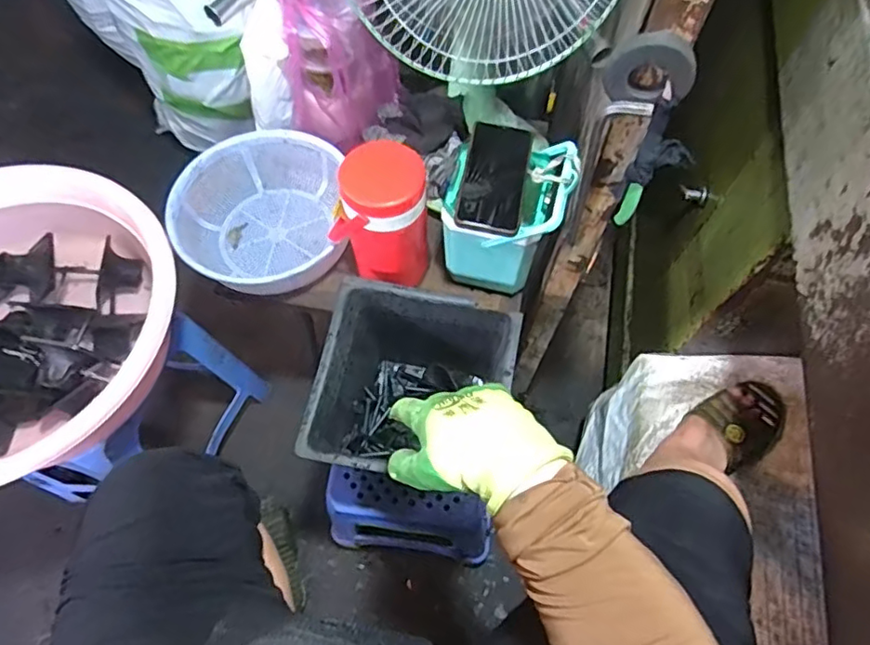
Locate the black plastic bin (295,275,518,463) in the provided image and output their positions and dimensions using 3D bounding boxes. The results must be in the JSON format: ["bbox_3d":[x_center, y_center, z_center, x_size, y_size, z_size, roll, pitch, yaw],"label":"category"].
[{"bbox_3d":[-0.029,0.109,0.818,0.235,0.227,0.245,11,64,4],"label":"black plastic bin"}]

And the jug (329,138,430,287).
[{"bbox_3d":[-0.074,-0.133,0.777,0.128,0.188,0.092,-6,64,-5],"label":"jug"}]

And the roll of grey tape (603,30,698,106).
[{"bbox_3d":[0.179,-0.208,0.485,0.069,0.056,0.023,17,64,7],"label":"roll of grey tape"}]

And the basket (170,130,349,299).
[{"bbox_3d":[-0.259,-0.160,0.883,0.236,0.091,0.270,2,63,0],"label":"basket"}]

